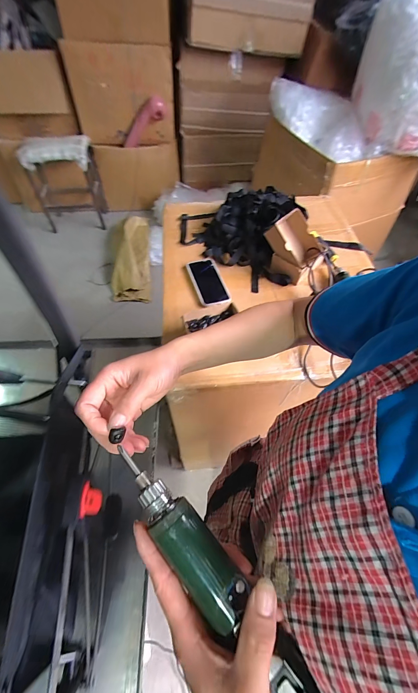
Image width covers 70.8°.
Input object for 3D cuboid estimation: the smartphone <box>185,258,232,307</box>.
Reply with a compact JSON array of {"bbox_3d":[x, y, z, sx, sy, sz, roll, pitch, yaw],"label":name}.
[{"bbox_3d":[-0.003,-0.179,0.790,0.081,0.011,0.165,-15,58,-11],"label":"smartphone"}]

